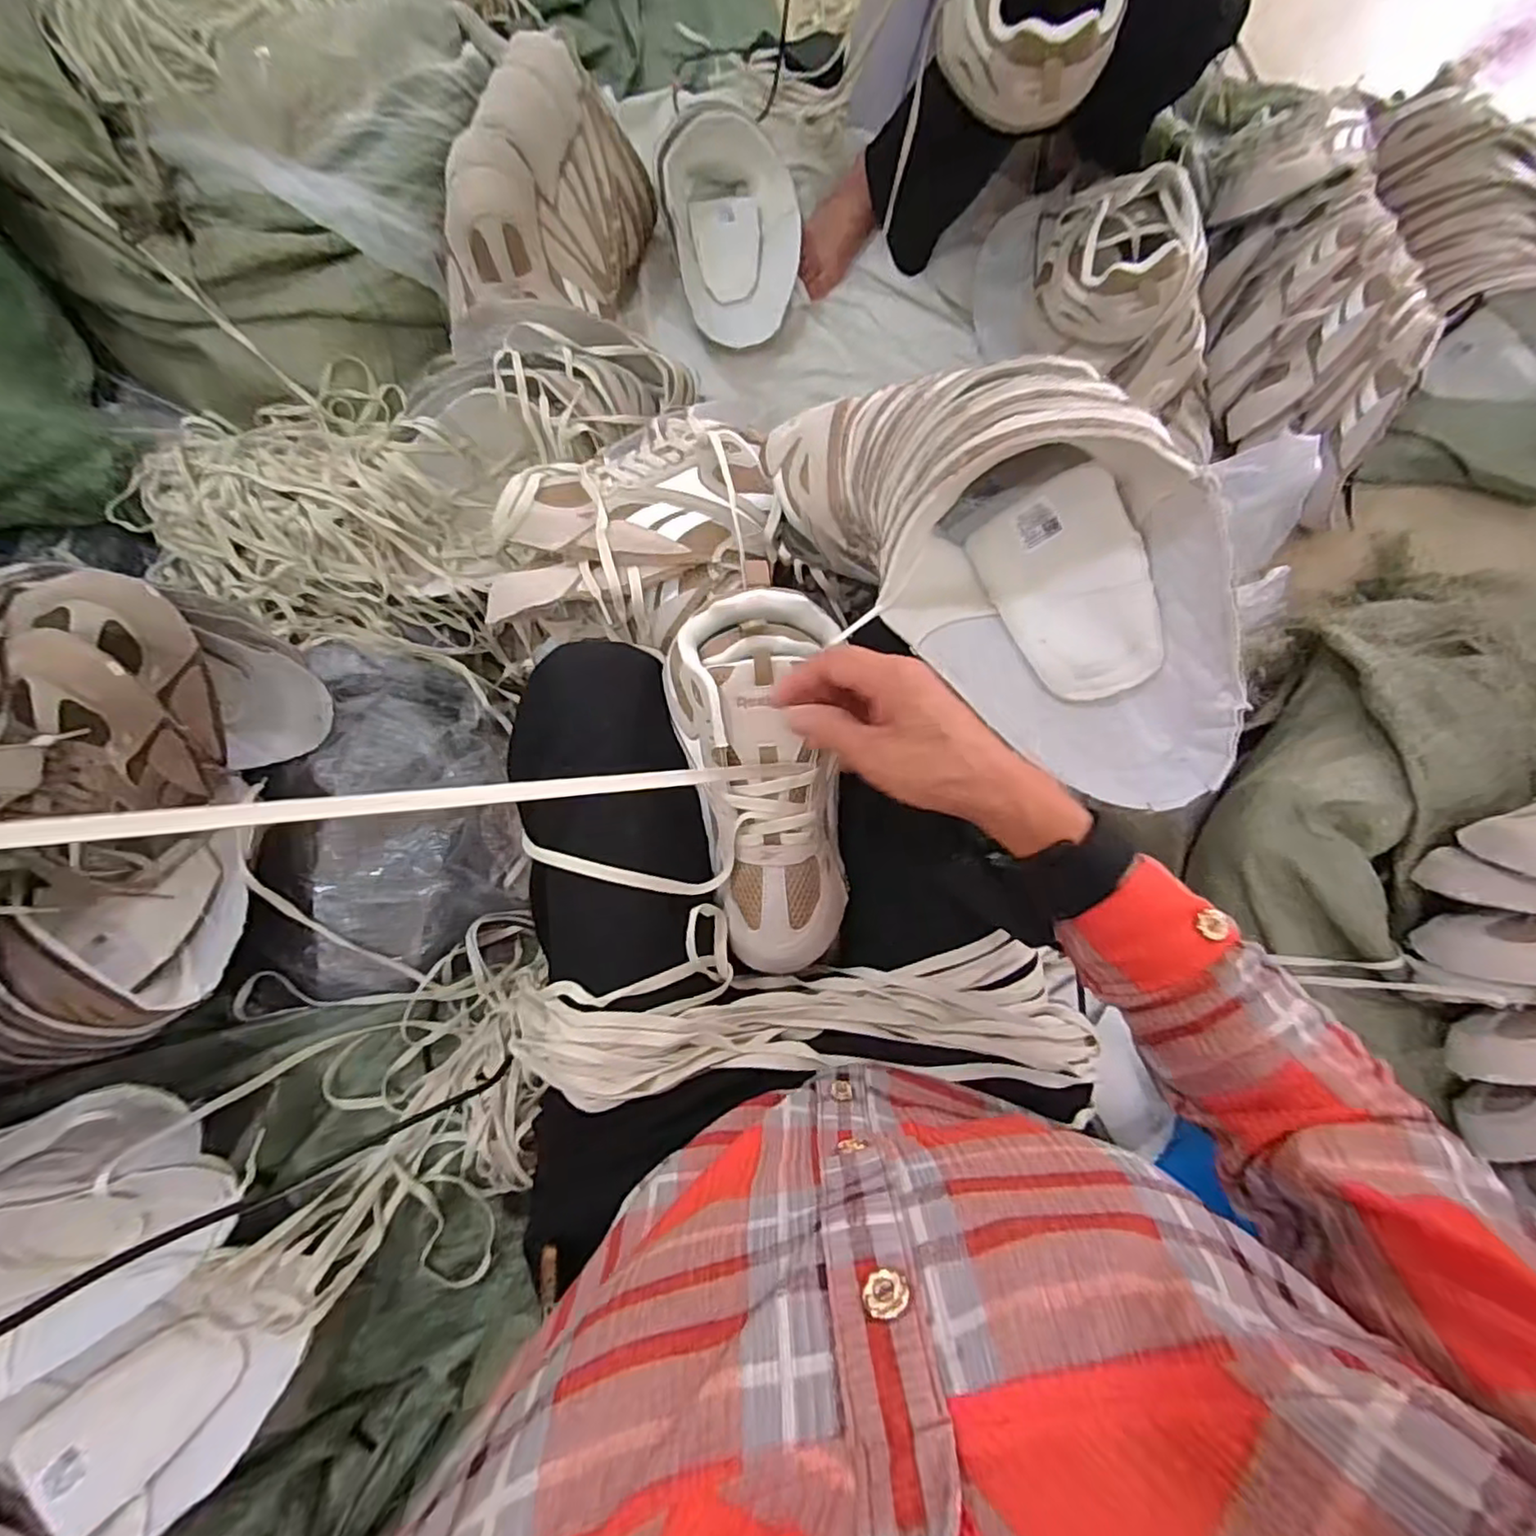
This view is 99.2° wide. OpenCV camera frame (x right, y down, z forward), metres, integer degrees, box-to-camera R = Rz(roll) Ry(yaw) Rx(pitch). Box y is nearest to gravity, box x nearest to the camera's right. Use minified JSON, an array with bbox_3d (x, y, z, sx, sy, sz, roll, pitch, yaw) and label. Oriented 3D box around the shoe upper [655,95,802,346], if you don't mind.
[{"bbox_3d":[-0.044,-0.698,0.845,0.172,0.068,0.276,-10,82,-4],"label":"shoe upper"}]

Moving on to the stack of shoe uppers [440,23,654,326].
[{"bbox_3d":[-0.253,-0.648,0.752,0.169,0.160,0.297,13,81,-1],"label":"stack of shoe uppers"}]

